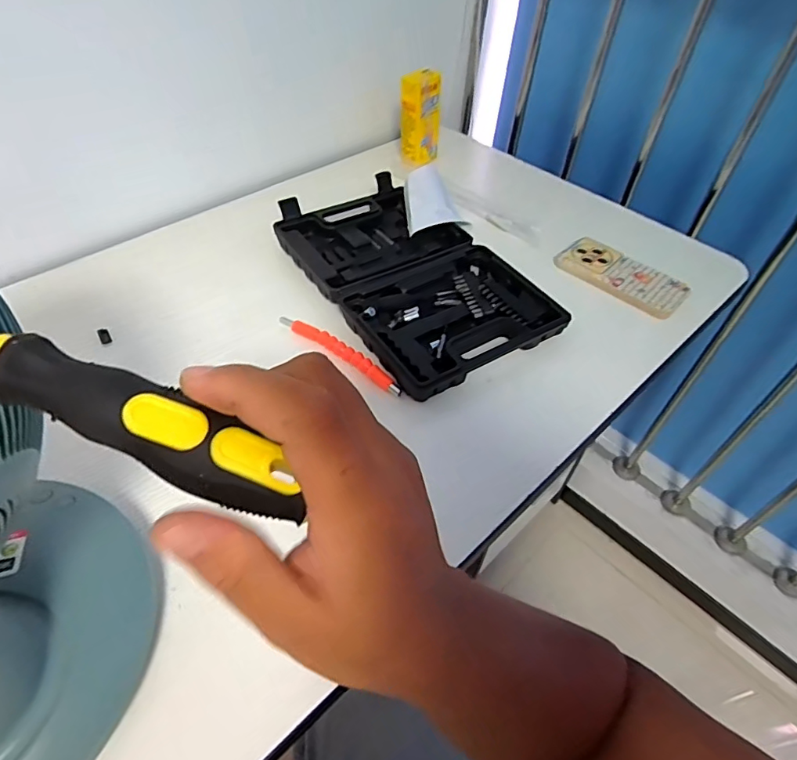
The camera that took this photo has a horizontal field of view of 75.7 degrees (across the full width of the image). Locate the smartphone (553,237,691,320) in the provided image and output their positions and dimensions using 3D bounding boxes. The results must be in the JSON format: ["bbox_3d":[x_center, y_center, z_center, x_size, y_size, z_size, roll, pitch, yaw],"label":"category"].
[{"bbox_3d":[0.282,-0.135,0.648,0.155,0.016,0.075,32,55,18],"label":"smartphone"}]

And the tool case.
[{"bbox_3d":[0.012,-0.133,0.621,0.208,0.033,0.338,-24,54,-24],"label":"tool case"}]

